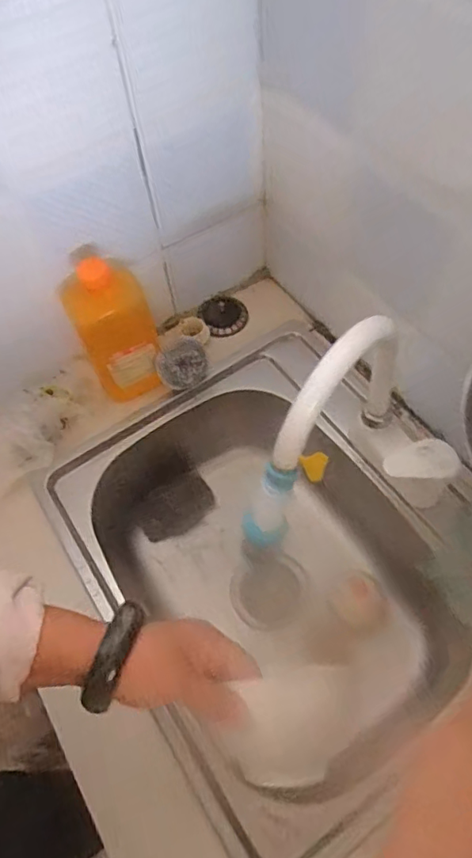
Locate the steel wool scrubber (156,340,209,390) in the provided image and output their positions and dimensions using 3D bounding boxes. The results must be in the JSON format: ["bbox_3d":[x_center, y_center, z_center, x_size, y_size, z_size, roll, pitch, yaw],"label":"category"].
[{"bbox_3d":[-0.069,-0.082,0.712,0.065,0.056,0.033,-11,59,-3],"label":"steel wool scrubber"}]

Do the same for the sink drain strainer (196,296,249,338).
[{"bbox_3d":[-0.021,-0.167,0.788,0.062,0.020,0.069,-31,62,-14],"label":"sink drain strainer"}]

